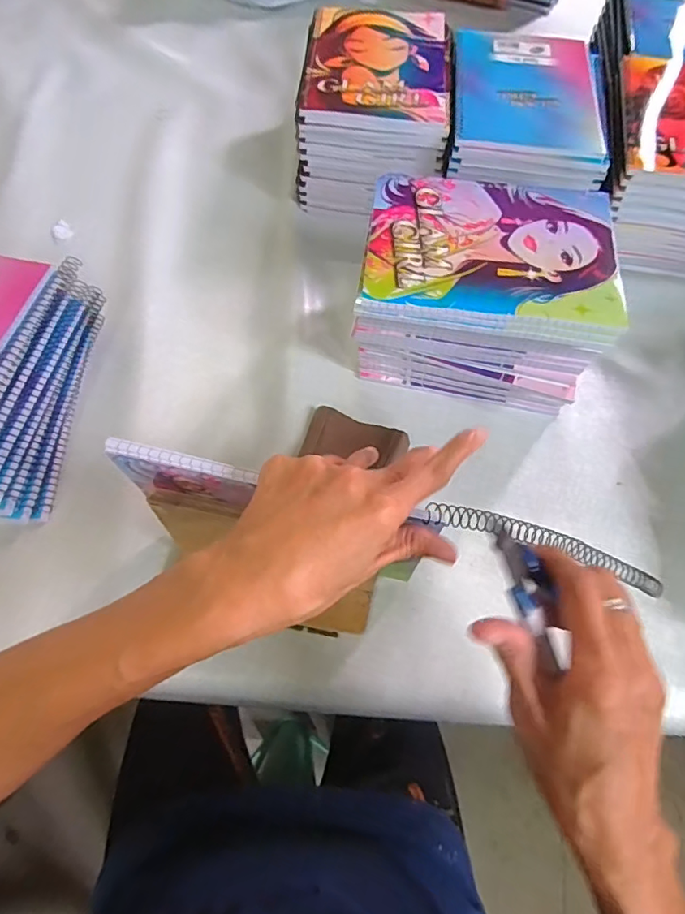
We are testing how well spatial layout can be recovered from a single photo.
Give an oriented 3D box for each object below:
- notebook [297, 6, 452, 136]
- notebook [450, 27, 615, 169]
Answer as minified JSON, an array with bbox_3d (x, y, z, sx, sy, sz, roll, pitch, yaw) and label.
[{"bbox_3d":[0.039,-0.422,0.556,0.153,0.013,0.193,5,66,0],"label":"notebook"},{"bbox_3d":[0.196,-0.388,0.551,0.154,0.014,0.209,5,67,1],"label":"notebook"}]

